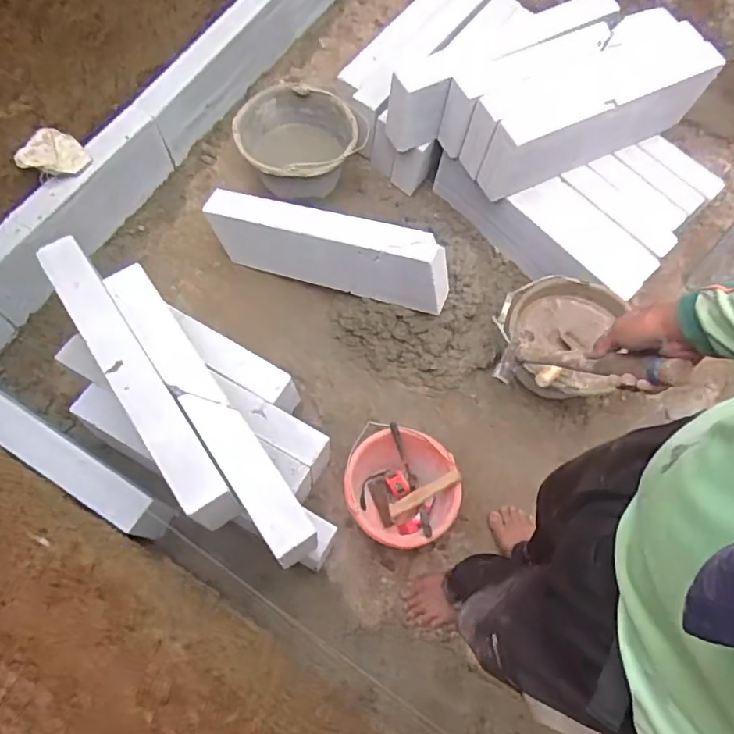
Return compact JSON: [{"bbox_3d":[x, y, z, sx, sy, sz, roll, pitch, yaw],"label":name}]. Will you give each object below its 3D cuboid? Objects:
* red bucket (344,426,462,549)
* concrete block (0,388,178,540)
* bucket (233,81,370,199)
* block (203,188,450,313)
[{"bbox_3d":[0.072,0.274,1.221,0.236,0.157,0.234,1,69,-2],"label":"red bucket"},{"bbox_3d":[-0.673,0.166,1.162,0.598,0.212,0.088,31,71,10],"label":"concrete block"},{"bbox_3d":[-0.178,-0.577,1.507,0.332,0.198,0.279,13,69,3],"label":"bucket"},{"bbox_3d":[-0.106,-0.287,1.346,0.631,0.213,0.088,17,68,19],"label":"block"}]

